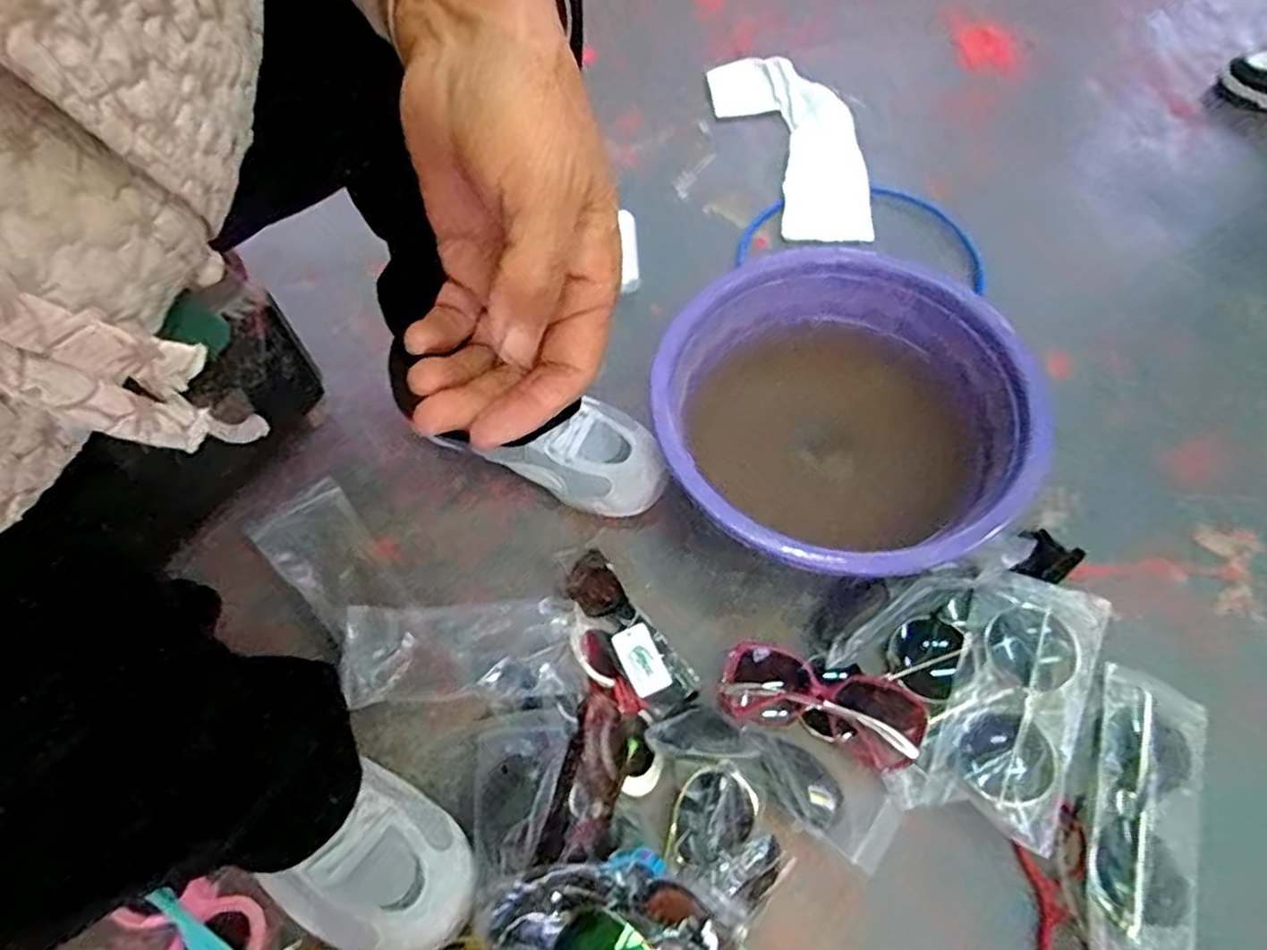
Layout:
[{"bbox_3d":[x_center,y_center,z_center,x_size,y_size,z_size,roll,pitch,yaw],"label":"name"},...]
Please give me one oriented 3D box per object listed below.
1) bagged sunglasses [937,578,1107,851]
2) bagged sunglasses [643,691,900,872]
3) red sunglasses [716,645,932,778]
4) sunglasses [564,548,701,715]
[{"bbox_3d":[0.282,0.159,0.513,0.094,0.047,0.184,23,64,14],"label":"bagged sunglasses"},{"bbox_3d":[0.101,0.203,0.494,0.170,0.052,0.065,27,65,16],"label":"bagged sunglasses"},{"bbox_3d":[0.134,0.161,0.509,0.140,0.031,0.058,14,62,10],"label":"red sunglasses"},{"bbox_3d":[-0.011,0.120,0.546,0.050,0.042,0.145,-33,64,-16],"label":"sunglasses"}]

